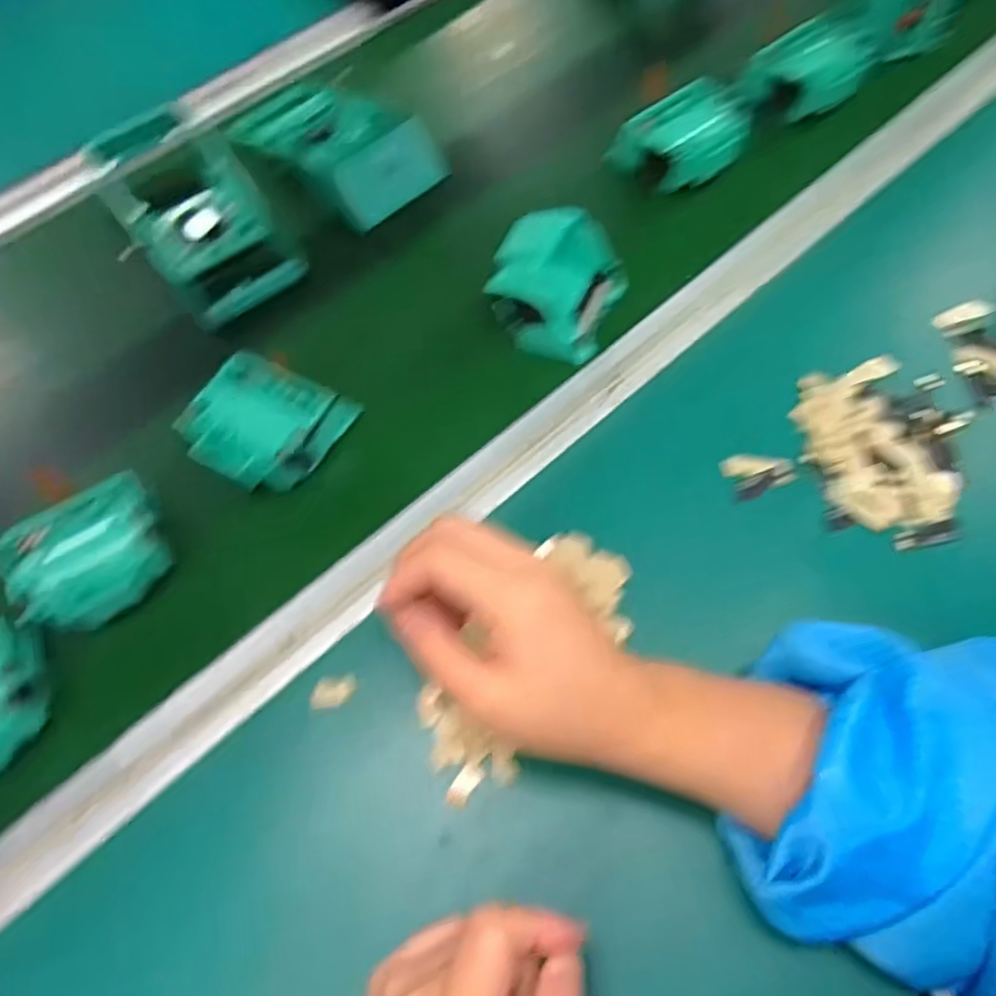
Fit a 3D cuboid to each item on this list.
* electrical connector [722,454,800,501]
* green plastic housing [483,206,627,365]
[{"bbox_3d":[0.158,-0.018,0.452,0.038,0.006,0.029,-18,63,-6],"label":"electrical connector"},{"bbox_3d":[0.038,-0.140,0.492,0.071,0.058,0.086,19,65,13],"label":"green plastic housing"}]

